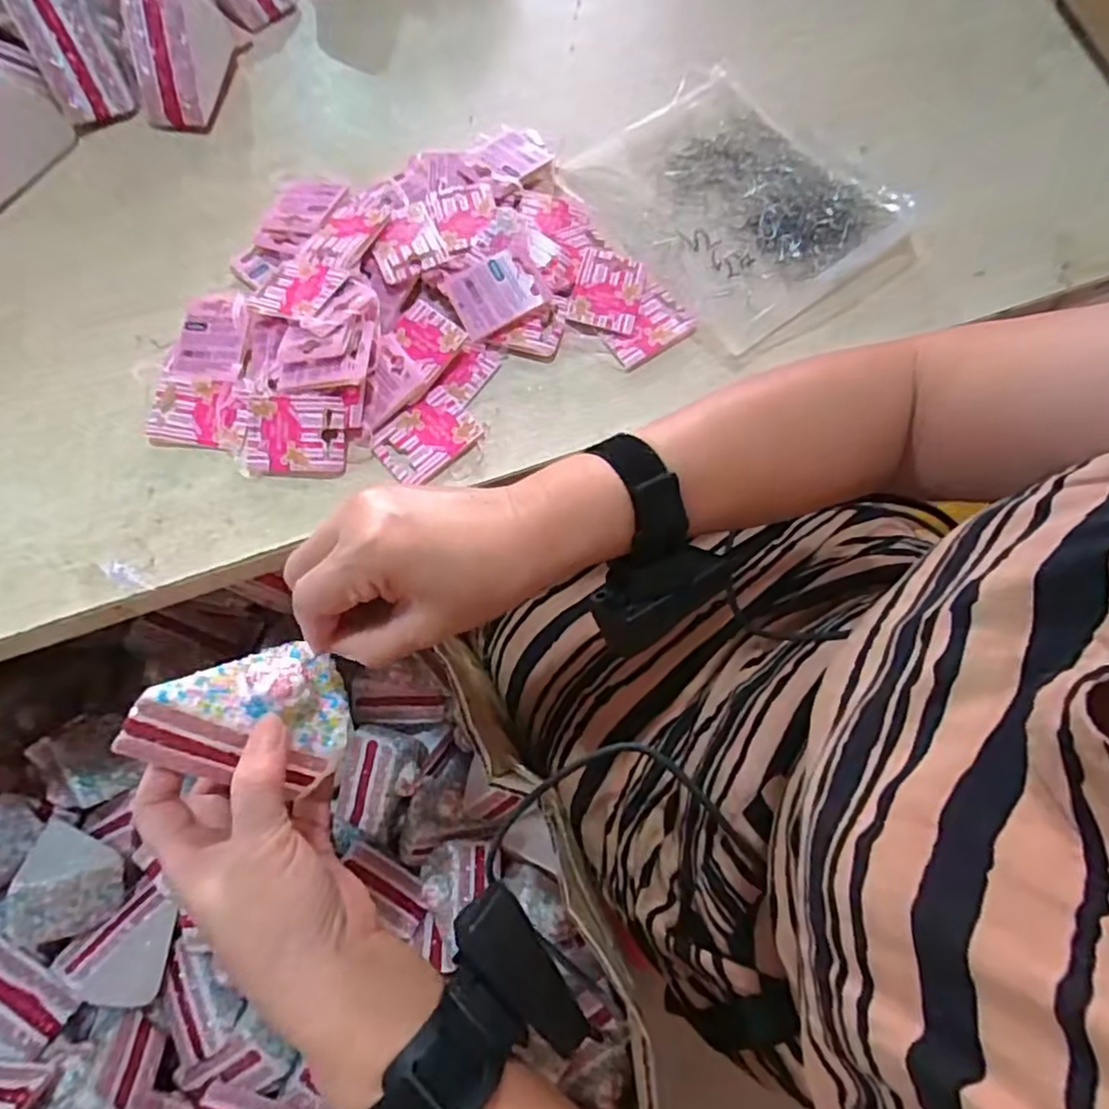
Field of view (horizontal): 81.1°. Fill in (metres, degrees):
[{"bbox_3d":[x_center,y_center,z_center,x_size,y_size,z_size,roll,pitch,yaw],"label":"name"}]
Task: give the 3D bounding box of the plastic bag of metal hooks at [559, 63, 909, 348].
[{"bbox_3d":[0.125,-0.256,0.462,0.170,0.019,0.202,-37,75,-12],"label":"plastic bag of metal hooks"}]

